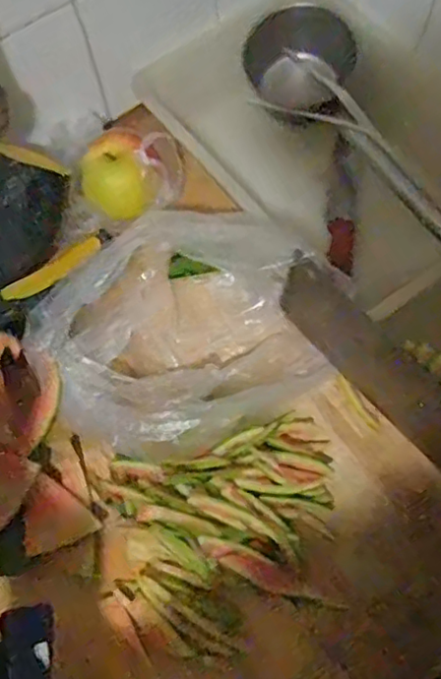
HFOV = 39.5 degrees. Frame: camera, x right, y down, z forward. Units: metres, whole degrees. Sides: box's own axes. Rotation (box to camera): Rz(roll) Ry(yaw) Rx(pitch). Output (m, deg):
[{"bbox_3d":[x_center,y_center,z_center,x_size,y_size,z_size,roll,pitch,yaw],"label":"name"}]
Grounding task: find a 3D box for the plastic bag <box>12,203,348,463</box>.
[{"bbox_3d":[-0.040,0.001,0.498,0.196,0.059,0.175,-31,70,-9],"label":"plastic bag"}]

